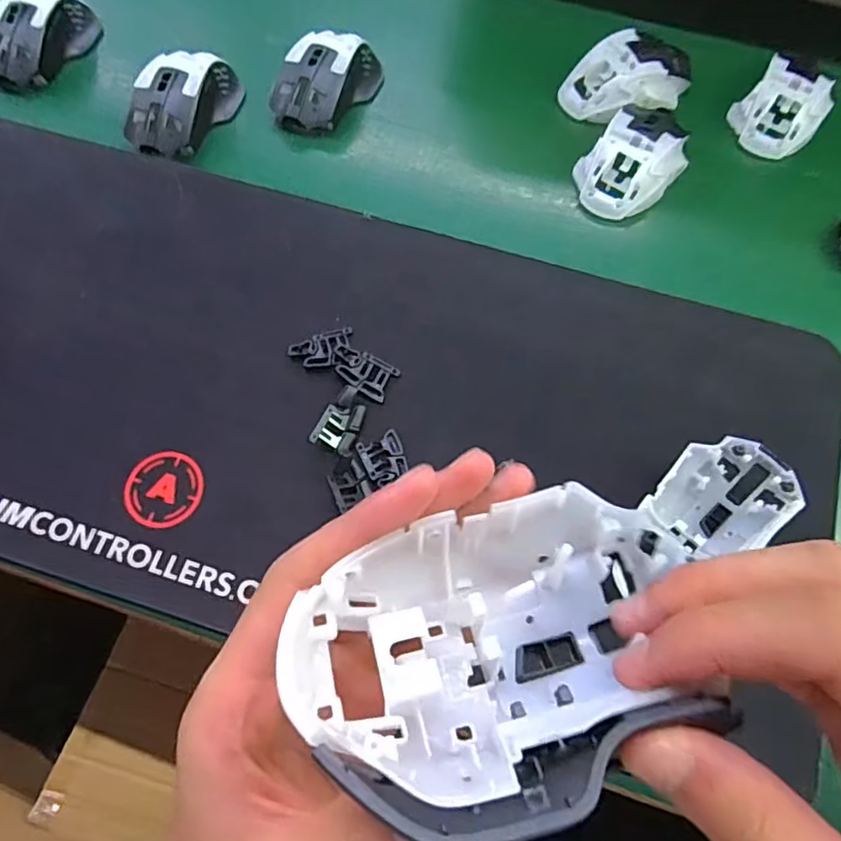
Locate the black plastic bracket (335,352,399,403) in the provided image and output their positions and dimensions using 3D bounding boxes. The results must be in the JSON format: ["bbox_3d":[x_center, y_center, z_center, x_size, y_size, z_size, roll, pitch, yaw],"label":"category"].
[{"bbox_3d":[-0.035,-0.031,0.391,0.035,0.008,0.027,28,70,9],"label":"black plastic bracket"}]

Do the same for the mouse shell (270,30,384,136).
[{"bbox_3d":[-0.078,-0.282,0.489,0.060,0.034,0.100,28,70,9],"label":"mouse shell"}]

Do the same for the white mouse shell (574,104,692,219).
[{"bbox_3d":[0.168,-0.205,0.459,0.098,0.034,0.063,-42,75,-17],"label":"white mouse shell"}]

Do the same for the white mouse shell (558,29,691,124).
[{"bbox_3d":[0.176,-0.288,0.496,0.107,0.032,0.067,-26,71,-12],"label":"white mouse shell"}]

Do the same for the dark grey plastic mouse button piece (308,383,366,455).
[{"bbox_3d":[-0.050,-0.001,0.375,0.023,0.011,0.041,23,69,7],"label":"dark grey plastic mouse button piece"}]

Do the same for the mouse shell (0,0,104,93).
[{"bbox_3d":[-0.327,-0.329,0.507,0.059,0.038,0.099,16,68,5],"label":"mouse shell"}]

